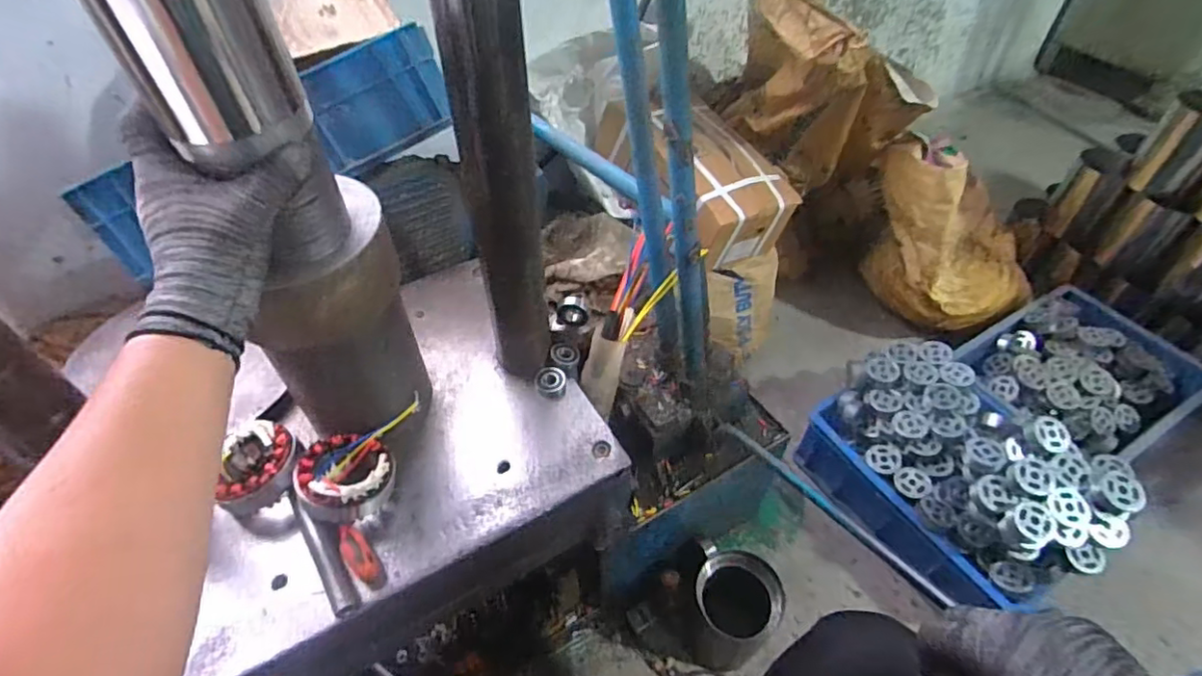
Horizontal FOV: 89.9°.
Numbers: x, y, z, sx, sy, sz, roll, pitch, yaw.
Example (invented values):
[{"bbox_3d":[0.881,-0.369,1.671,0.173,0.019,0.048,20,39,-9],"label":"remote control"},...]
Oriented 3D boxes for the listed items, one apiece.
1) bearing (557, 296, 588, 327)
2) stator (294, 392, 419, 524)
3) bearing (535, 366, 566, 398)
[{"bbox_3d":[-0.033,-0.031,0.700,0.035,0.031,0.019,2,49,2],"label":"bearing"},{"bbox_3d":[-0.238,0.124,0.594,0.086,0.066,0.124,11,50,10],"label":"stator"},{"bbox_3d":[-0.057,0.050,0.690,0.035,0.015,0.034,0,49,0],"label":"bearing"}]

